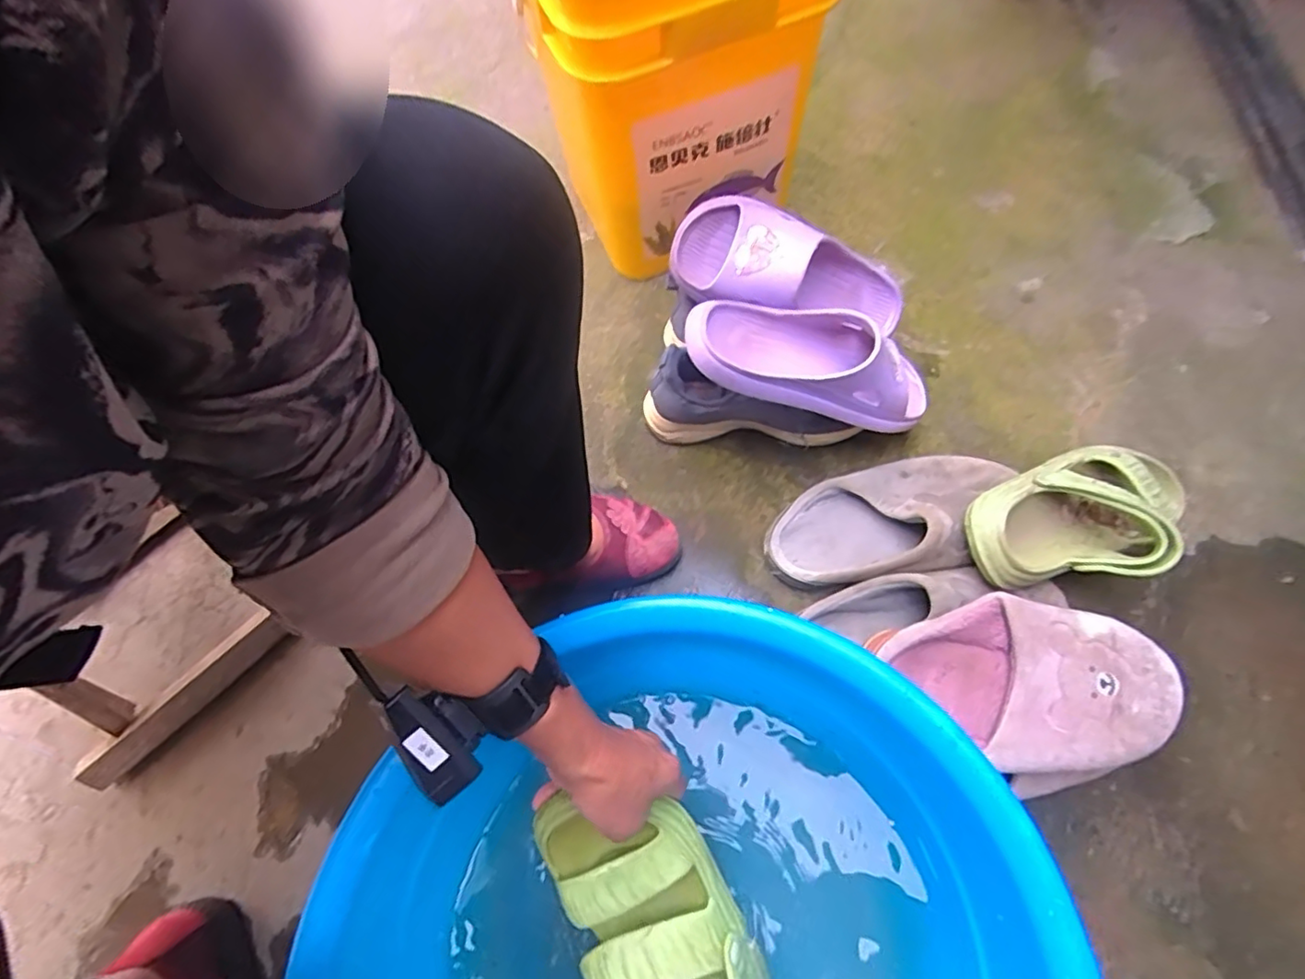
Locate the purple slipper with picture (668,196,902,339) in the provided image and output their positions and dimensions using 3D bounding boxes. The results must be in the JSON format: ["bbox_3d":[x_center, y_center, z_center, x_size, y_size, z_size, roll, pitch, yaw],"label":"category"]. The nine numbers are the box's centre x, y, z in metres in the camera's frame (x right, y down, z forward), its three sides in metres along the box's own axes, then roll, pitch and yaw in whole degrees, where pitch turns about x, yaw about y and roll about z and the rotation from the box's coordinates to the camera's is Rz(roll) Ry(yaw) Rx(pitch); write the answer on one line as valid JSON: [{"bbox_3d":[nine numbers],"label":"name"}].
[{"bbox_3d":[0.146,-0.216,0.600,0.246,0.083,0.101,8,63,-14],"label":"purple slipper with picture"}]

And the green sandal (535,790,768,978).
[{"bbox_3d":[0.001,0.308,0.431,0.111,0.069,0.219,-26,90,-17],"label":"green sandal"}]

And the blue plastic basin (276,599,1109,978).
[{"bbox_3d":[0.030,0.327,0.403,0.442,0.163,0.419,-1,64,3],"label":"blue plastic basin"}]

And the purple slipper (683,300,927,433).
[{"bbox_3d":[0.157,-0.130,0.567,0.251,0.071,0.098,11,64,-14],"label":"purple slipper"}]

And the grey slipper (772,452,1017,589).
[{"bbox_3d":[0.234,0.026,0.589,0.241,0.069,0.120,-11,66,0],"label":"grey slipper"}]

